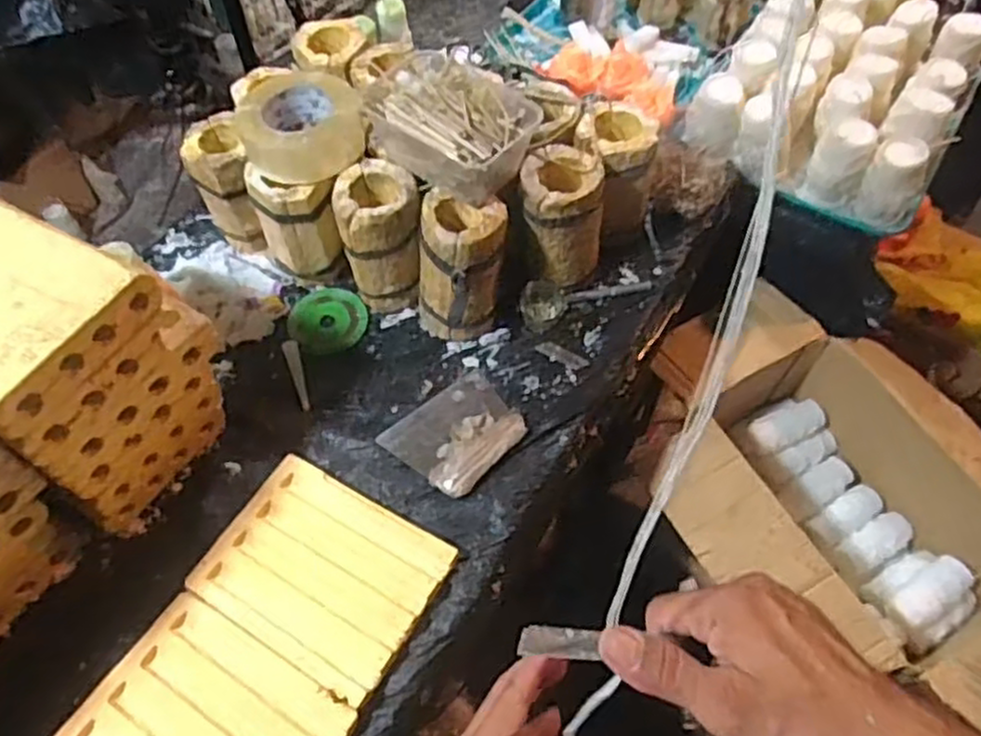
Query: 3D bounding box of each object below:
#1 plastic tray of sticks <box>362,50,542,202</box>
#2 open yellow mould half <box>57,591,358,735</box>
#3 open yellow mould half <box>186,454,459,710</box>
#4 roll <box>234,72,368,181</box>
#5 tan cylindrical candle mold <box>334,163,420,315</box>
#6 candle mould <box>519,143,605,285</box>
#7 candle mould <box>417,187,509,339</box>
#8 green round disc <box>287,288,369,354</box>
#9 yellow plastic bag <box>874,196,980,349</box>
[{"bbox_3d":[-0.041,-0.257,0.771,0.170,0.075,0.117,33,63,21],"label":"plastic tray of sticks"},{"bbox_3d":[-0.244,0.314,0.628,0.206,0.031,0.163,26,61,17],"label":"open yellow mould half"},{"bbox_3d":[-0.158,0.191,0.691,0.205,0.018,0.160,26,61,17],"label":"open yellow mould half"},{"bbox_3d":[-0.206,-0.263,0.800,0.124,0.052,0.120,-1,57,1],"label":"roll"},{"bbox_3d":[-0.119,-0.143,0.827,0.085,0.152,0.083,-1,57,1],"label":"tan cylindrical candle mold"},{"bbox_3d":[0.080,-0.164,0.840,0.092,0.149,0.097,0,57,1],"label":"candle mould"},{"bbox_3d":[-0.033,-0.099,0.804,0.102,0.152,0.107,0,57,1],"label":"candle mould"},{"bbox_3d":[-0.195,-0.058,0.877,0.092,0.004,0.096,-8,57,-4],"label":"green round disc"},{"bbox_3d":[0.863,-0.178,1.375,0.264,0.084,0.196,35,64,22],"label":"yellow plastic bag"}]

